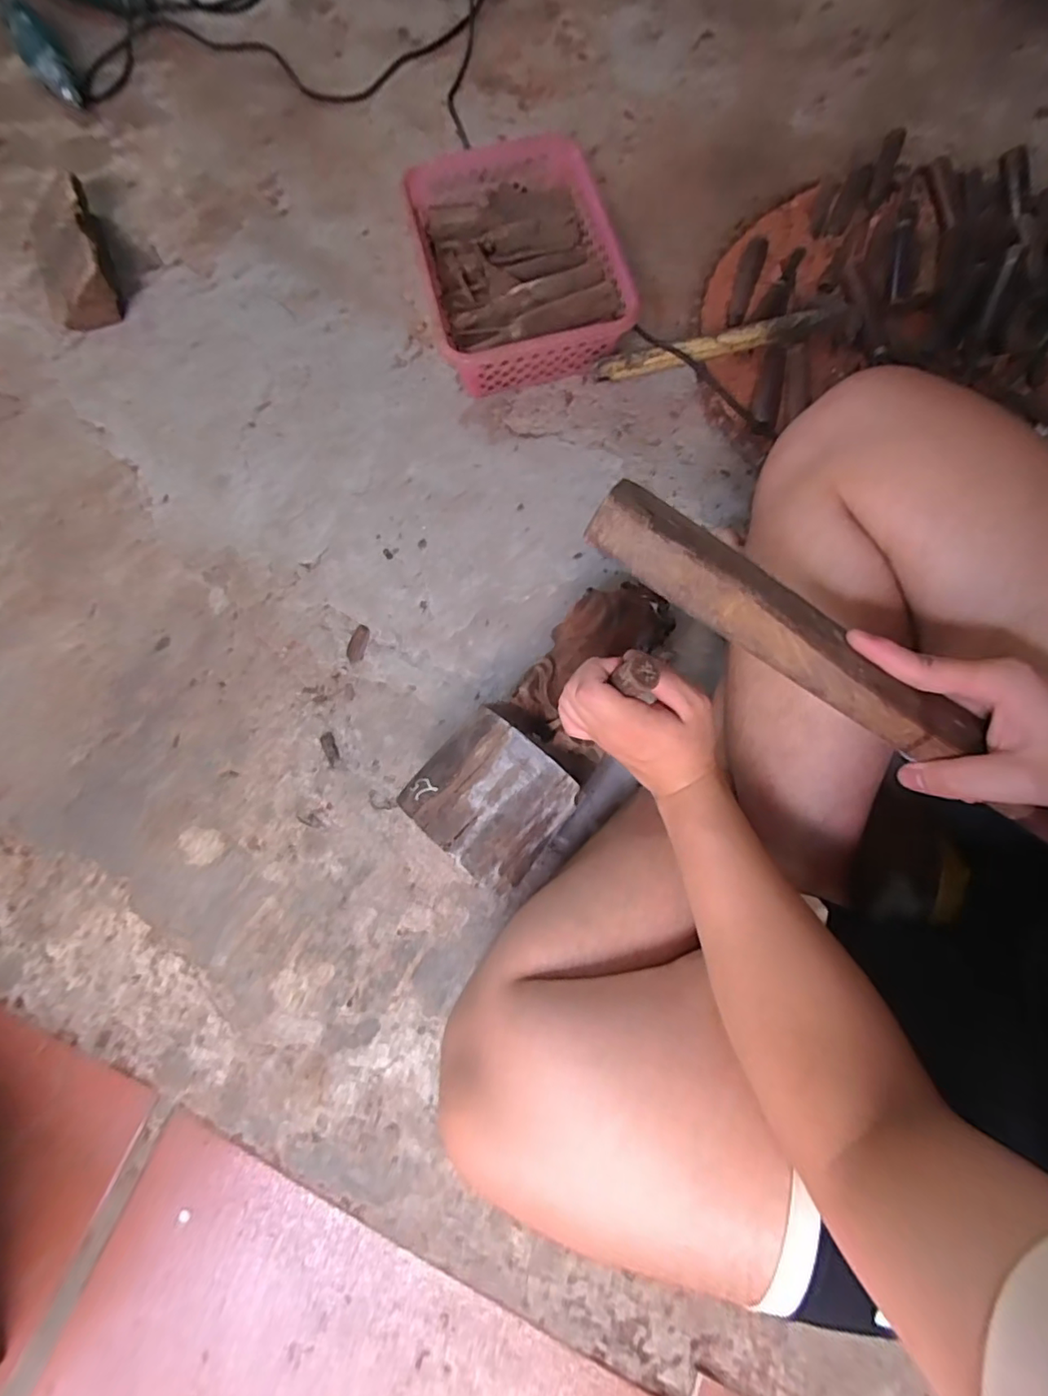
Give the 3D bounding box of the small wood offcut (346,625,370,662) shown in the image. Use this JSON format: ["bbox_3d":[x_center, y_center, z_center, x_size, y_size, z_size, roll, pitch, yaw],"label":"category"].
[{"bbox_3d":[-0.188,-0.062,0.626,0.020,0.006,0.043,11,76,6],"label":"small wood offcut"}]

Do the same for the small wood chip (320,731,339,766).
[{"bbox_3d":[-0.211,0.054,0.600,0.015,0.005,0.036,-23,75,-3],"label":"small wood chip"}]

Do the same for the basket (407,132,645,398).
[{"bbox_3d":[-0.006,-0.545,0.695,0.236,0.083,0.313,-13,75,0],"label":"basket"}]

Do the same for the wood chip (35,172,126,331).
[{"bbox_3d":[-0.590,-0.573,0.713,0.107,0.063,0.181,-20,78,-2],"label":"wood chip"}]

